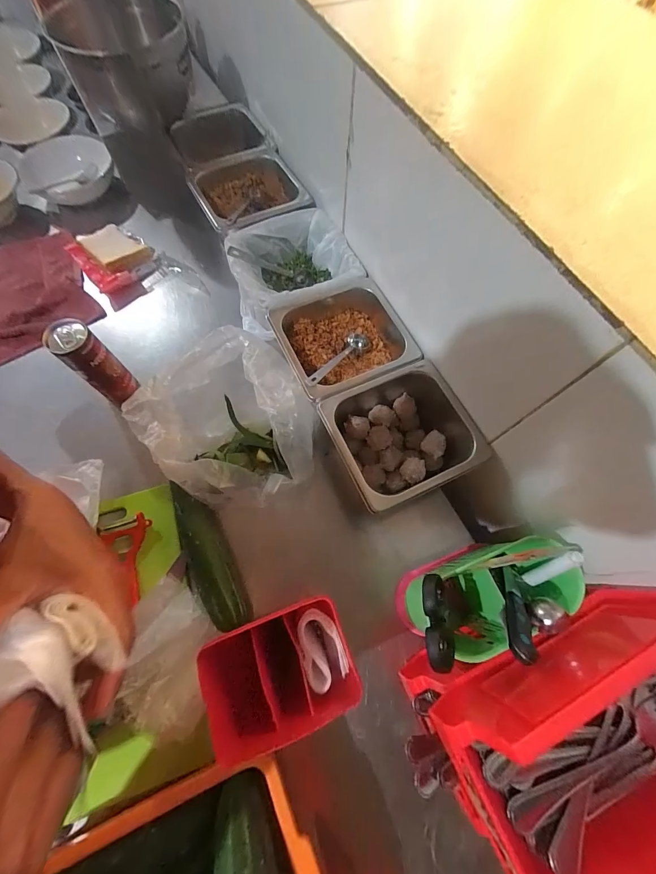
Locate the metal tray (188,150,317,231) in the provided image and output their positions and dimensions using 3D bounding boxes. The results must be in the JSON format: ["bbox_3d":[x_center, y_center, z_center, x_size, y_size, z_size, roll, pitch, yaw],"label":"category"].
[{"bbox_3d":[-0.137,-0.420,0.606,0.177,0.071,0.181,-26,71,-12],"label":"metal tray"}]

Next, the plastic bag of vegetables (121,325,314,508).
[{"bbox_3d":[-0.123,-0.011,0.449,0.190,0.124,0.203,-33,73,-14],"label":"plastic bag of vegetables"}]

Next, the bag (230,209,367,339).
[{"bbox_3d":[-0.060,-0.267,0.552,0.185,0.087,0.166,-22,71,-11],"label":"bag"}]

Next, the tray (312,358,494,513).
[{"bbox_3d":[0.098,0.001,0.465,0.178,0.090,0.160,-24,71,-11],"label":"tray"}]

